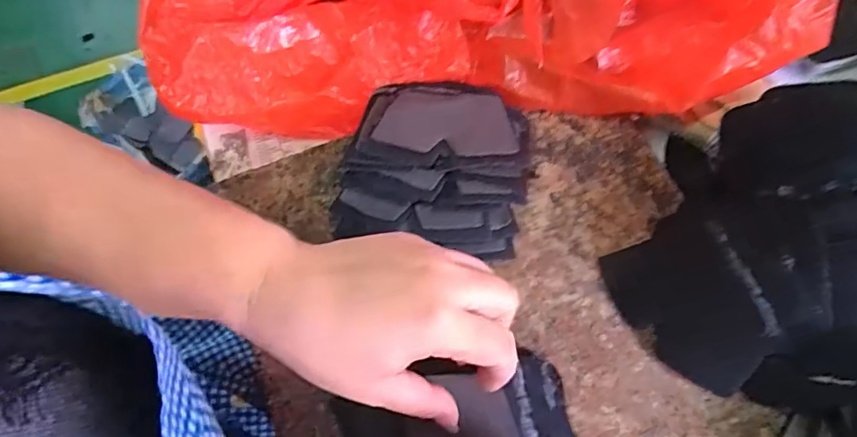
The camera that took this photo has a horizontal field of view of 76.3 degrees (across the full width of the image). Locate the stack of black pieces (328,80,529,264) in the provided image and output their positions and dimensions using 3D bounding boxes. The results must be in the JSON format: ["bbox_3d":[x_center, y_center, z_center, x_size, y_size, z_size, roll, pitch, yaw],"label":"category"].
[{"bbox_3d":[0.008,-0.036,0.360,0.116,0.039,0.121,15,68,7],"label":"stack of black pieces"}]

